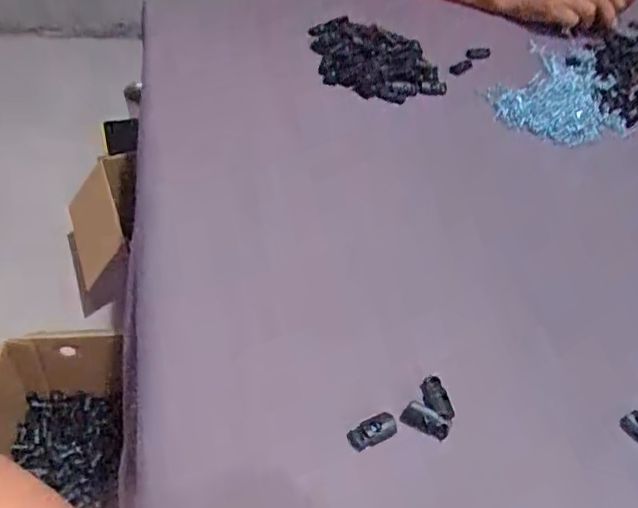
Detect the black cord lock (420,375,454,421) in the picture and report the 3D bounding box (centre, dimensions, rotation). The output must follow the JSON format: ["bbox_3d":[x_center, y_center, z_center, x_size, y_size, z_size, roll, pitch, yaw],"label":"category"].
[{"bbox_3d":[0.074,0.090,0.382,0.013,0.013,0.031,-7,46,-14],"label":"black cord lock"}]

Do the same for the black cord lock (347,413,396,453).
[{"bbox_3d":[0.031,0.105,0.364,0.032,0.007,0.014,-18,49,-23],"label":"black cord lock"}]

